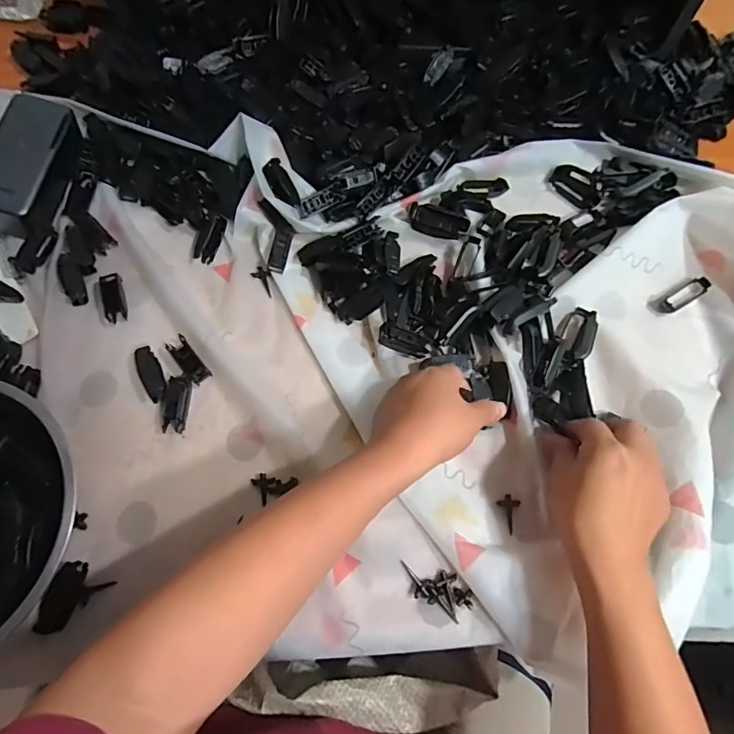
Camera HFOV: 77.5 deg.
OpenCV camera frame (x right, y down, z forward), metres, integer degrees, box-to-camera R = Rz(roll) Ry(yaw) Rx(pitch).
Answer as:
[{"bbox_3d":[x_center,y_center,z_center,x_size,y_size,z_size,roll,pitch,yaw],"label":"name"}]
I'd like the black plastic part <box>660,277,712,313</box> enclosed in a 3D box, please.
[{"bbox_3d":[0.311,-0.070,0.447,0.056,0.007,0.017,-33,75,-11],"label":"black plastic part"}]

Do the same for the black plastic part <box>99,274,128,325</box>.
[{"bbox_3d":[-0.239,-0.064,0.432,0.018,0.014,0.045,-15,72,-6],"label":"black plastic part"}]

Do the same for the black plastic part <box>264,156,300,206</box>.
[{"bbox_3d":[-0.082,-0.175,0.438,0.021,0.010,0.049,-34,95,-8],"label":"black plastic part"}]

